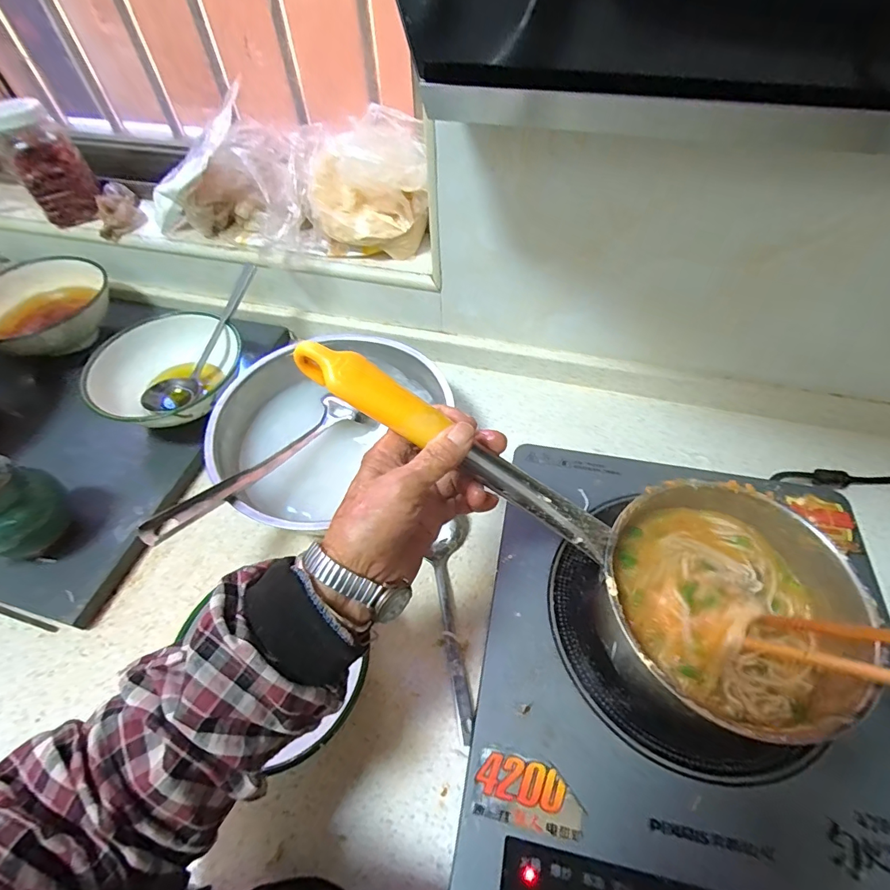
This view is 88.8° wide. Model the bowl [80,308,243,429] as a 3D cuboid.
[{"bbox_3d":[-0.346,-0.086,0.586,0.189,0.064,0.177,-1,53,1],"label":"bowl"}]

